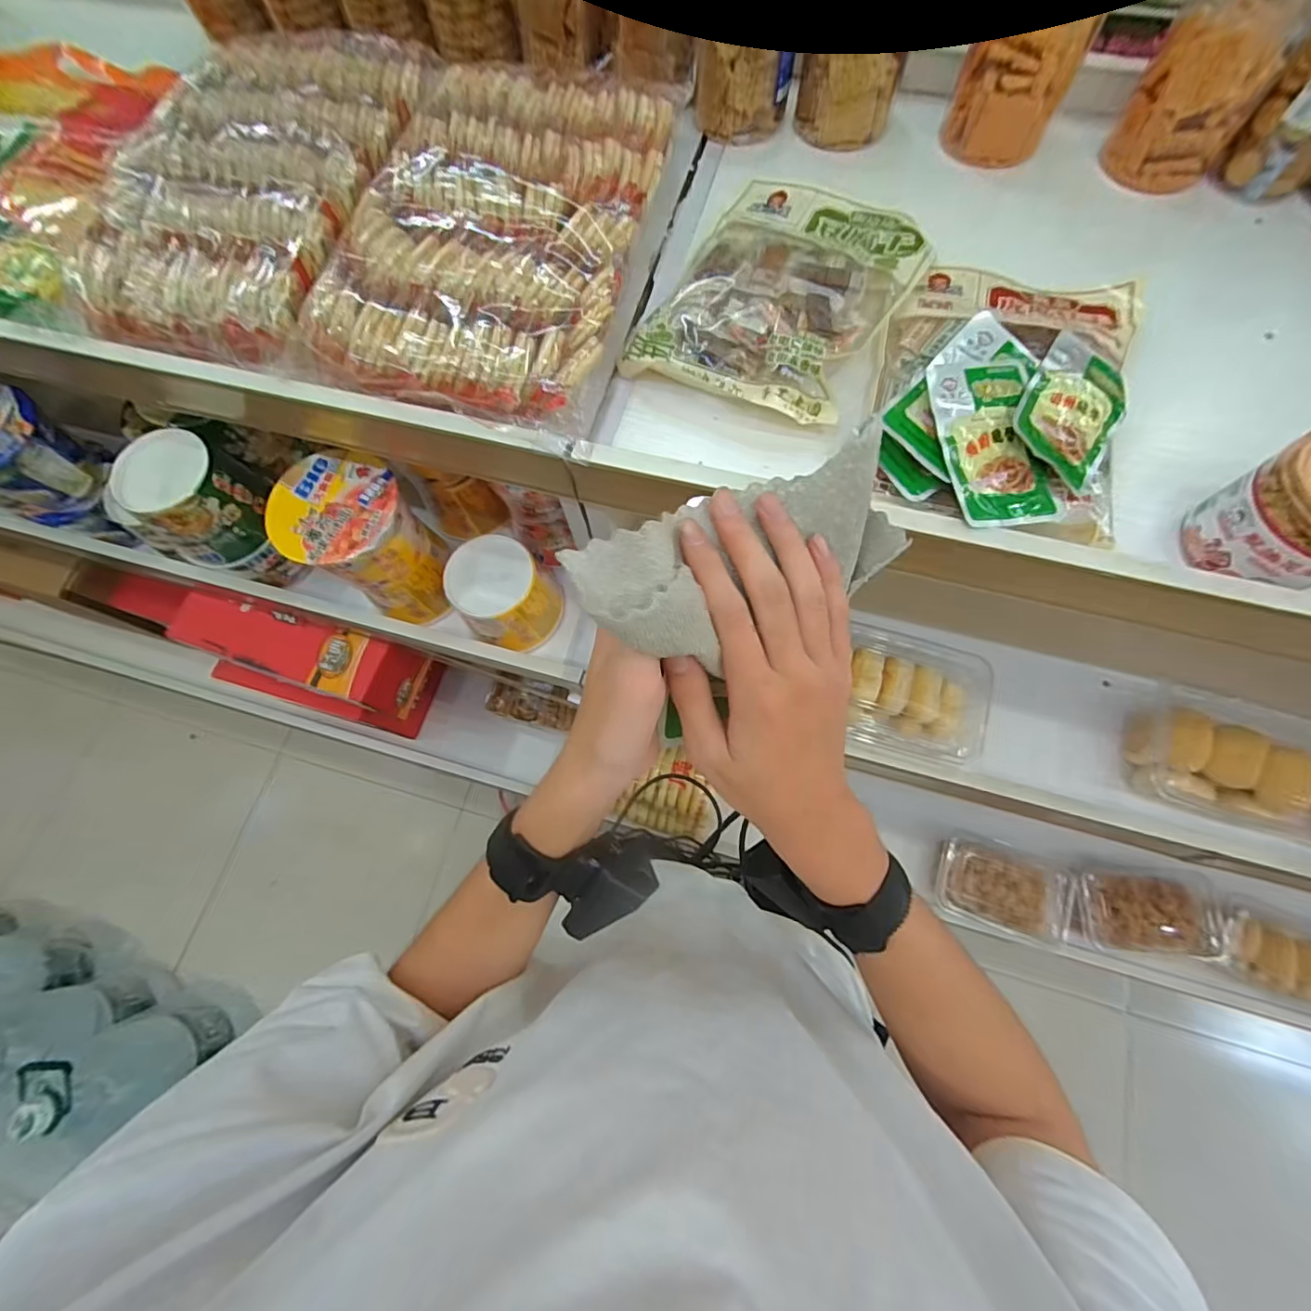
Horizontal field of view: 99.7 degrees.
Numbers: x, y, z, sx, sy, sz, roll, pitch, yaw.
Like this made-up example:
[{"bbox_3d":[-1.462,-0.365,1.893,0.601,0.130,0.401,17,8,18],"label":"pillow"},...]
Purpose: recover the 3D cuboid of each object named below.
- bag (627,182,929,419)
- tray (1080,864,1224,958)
[{"bbox_3d":[0.132,-0.370,0.543,0.210,0.047,0.298,26,74,10],"label":"bag"},{"bbox_3d":[0.819,0.428,0.930,0.203,0.054,0.135,0,71,2],"label":"tray"}]

